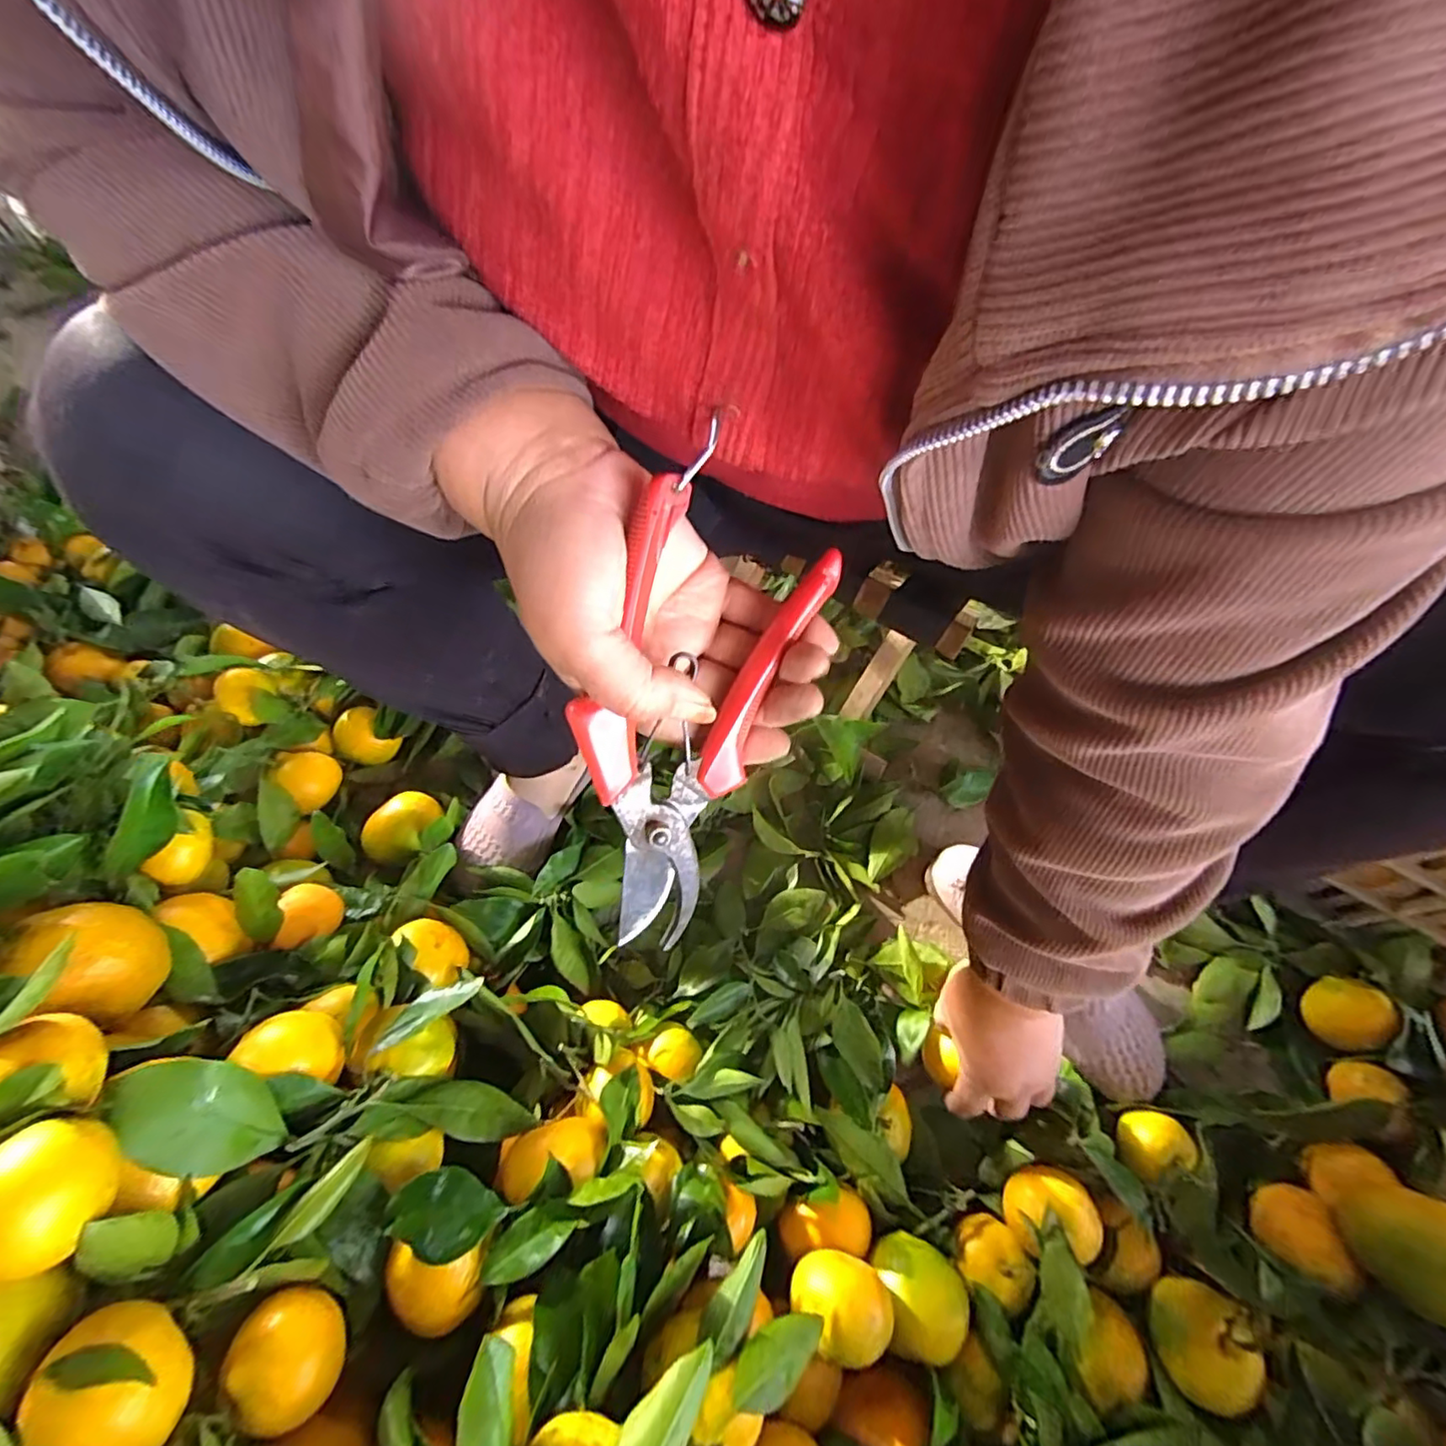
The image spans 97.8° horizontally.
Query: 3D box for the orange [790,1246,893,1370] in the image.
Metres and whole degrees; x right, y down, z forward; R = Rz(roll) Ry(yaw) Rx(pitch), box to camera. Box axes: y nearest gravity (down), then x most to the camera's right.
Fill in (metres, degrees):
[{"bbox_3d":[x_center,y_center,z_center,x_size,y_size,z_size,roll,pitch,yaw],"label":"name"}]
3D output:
[{"bbox_3d":[0.074,0.359,0.393,0.048,0.047,0.055,-38,68,-19],"label":"orange"}]

